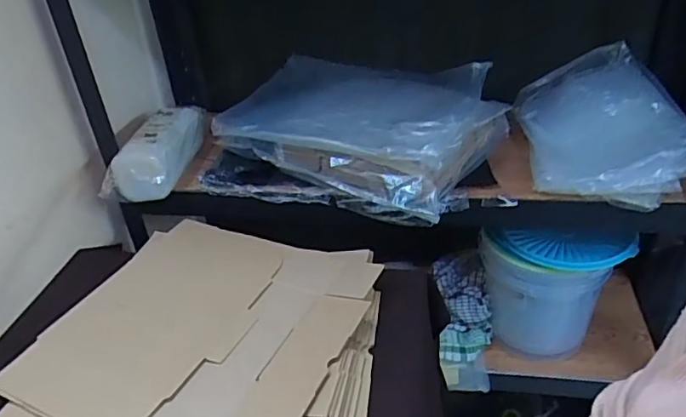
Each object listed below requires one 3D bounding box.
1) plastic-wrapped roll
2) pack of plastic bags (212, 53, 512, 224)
[{"bbox_3d":[-0.299,-0.101,0.922,0.106,0.075,0.228,-1,33,6],"label":"plastic-wrapped roll"},{"bbox_3d":[0.039,-0.137,0.914,0.399,0.108,0.339,14,37,26],"label":"pack of plastic bags"}]

